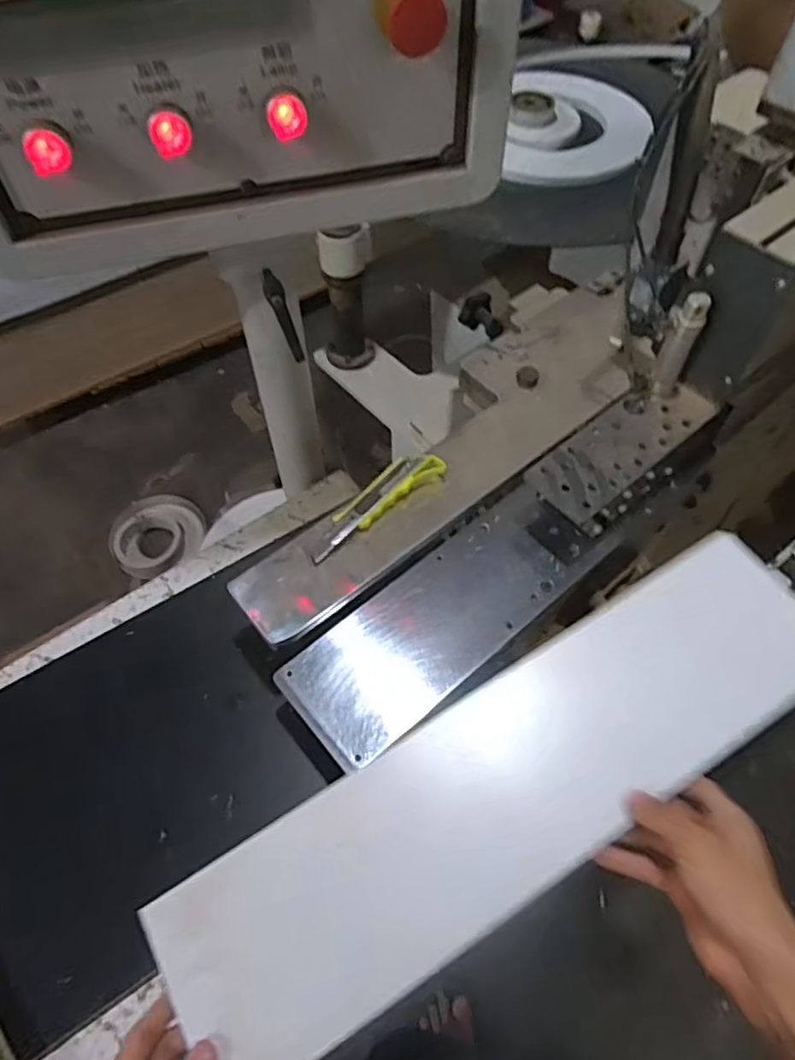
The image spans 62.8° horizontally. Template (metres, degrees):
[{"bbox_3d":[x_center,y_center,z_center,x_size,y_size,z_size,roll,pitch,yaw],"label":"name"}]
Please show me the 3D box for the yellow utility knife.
[{"bbox_3d":[-0.026,-0.033,0.701,0.174,0.018,0.042,-36,64,-20],"label":"yellow utility knife"}]

